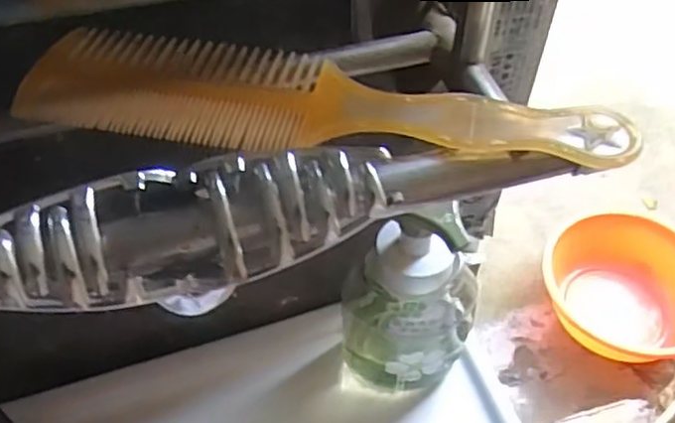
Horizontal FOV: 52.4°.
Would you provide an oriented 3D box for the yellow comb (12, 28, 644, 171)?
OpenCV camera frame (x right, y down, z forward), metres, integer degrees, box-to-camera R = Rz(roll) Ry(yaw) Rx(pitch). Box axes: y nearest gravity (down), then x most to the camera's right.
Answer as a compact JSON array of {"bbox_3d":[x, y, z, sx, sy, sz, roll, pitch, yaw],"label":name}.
[{"bbox_3d":[-0.005,-0.037,0.233,0.202,0.008,0.039,6,47,4],"label":"yellow comb"}]

